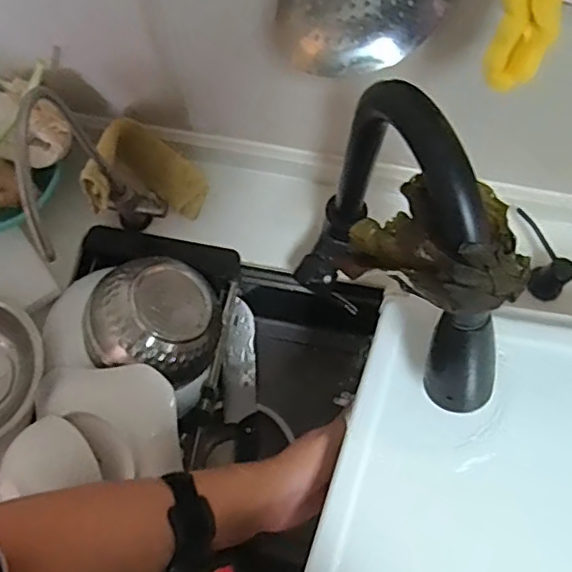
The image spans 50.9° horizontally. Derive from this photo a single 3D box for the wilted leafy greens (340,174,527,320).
[{"bbox_3d":[0.099,-0.024,0.387,0.110,0.081,0.073,38,74,11],"label":"wilted leafy greens"}]

